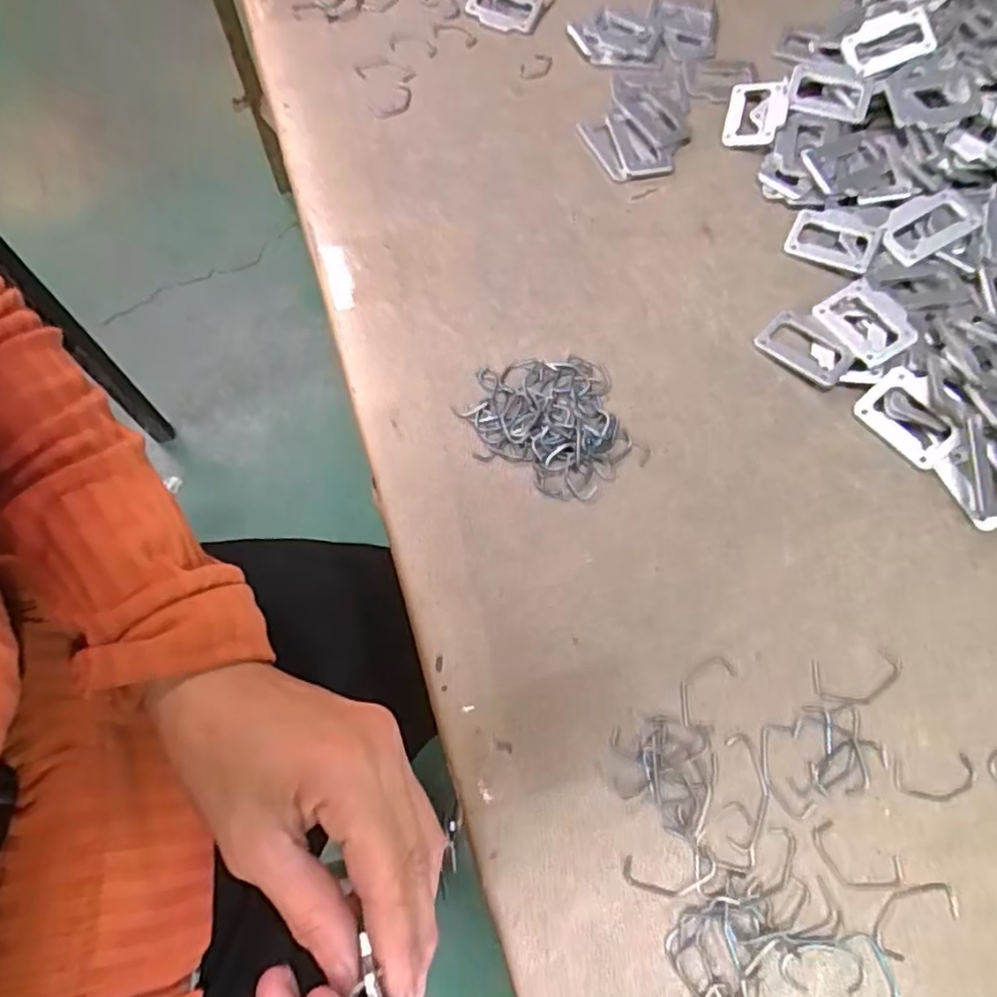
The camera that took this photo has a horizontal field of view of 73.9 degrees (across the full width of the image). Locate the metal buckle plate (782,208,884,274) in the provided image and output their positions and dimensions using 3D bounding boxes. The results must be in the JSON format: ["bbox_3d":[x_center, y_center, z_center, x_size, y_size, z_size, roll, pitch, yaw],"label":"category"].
[{"bbox_3d":[0.206,-0.160,0.411,0.051,0.004,0.035,23,76,15],"label":"metal buckle plate"}]

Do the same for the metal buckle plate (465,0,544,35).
[{"bbox_3d":[0.004,-0.349,0.471,0.049,0.007,0.042,19,70,5],"label":"metal buckle plate"}]

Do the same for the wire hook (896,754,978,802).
[{"bbox_3d":[0.202,0.129,0.304,0.039,0.004,0.018,-4,70,-3],"label":"wire hook"}]

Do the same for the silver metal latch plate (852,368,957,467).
[{"bbox_3d":[0.219,-0.042,0.351,0.050,0.008,0.034,48,118,14],"label":"silver metal latch plate"}]

